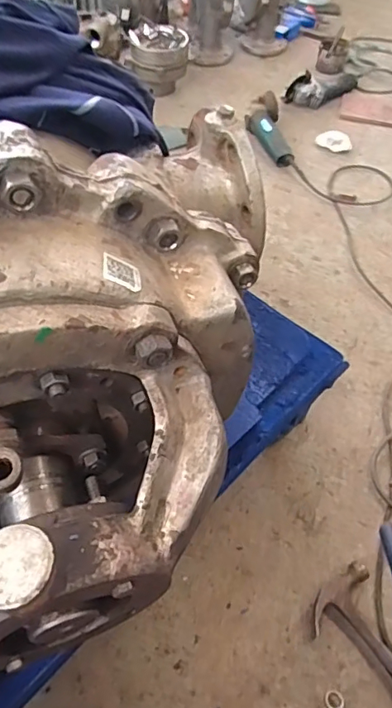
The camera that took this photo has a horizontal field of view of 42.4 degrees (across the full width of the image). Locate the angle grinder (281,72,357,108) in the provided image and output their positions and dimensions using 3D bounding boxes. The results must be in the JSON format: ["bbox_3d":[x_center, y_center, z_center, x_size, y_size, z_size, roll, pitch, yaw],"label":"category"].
[{"bbox_3d":[0.447,-0.922,1.714,0.343,0.085,0.100,-37,65,-25],"label":"angle grinder"}]

